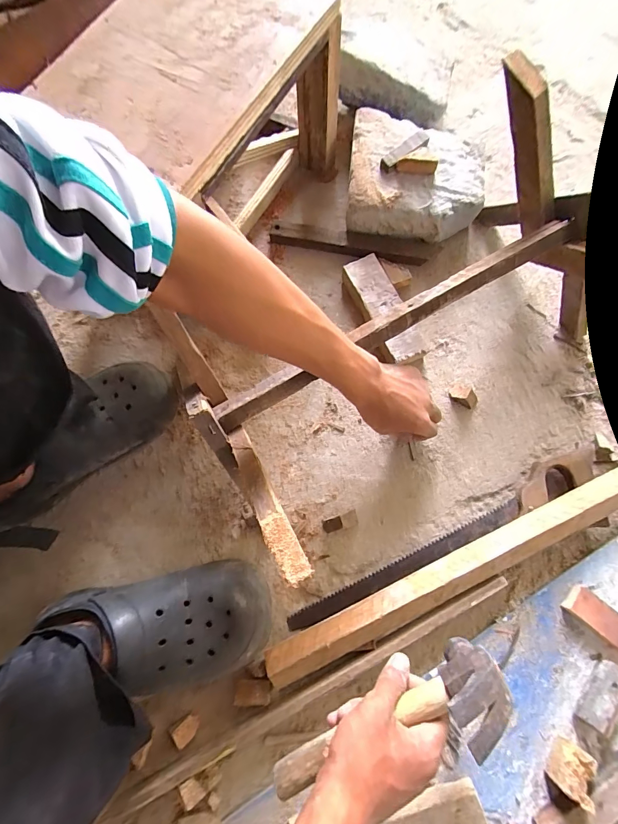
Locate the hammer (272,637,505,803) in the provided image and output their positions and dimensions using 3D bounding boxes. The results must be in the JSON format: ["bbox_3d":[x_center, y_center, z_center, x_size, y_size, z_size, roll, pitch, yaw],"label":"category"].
[{"bbox_3d":[0.066,0.267,0.314,0.210,0.096,0.035,-31,75,6],"label":"hammer"}]

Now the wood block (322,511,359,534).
[{"bbox_3d":[0.040,0.140,0.465,0.045,0.022,0.018,-18,74,-4],"label":"wood block"}]

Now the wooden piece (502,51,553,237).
[{"bbox_3d":[0.268,-0.318,0.446,0.029,0.046,0.185,-30,118,-7],"label":"wooden piece"}]

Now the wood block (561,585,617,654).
[{"bbox_3d":[0.345,0.246,0.424,0.098,0.023,0.038,36,78,11],"label":"wood block"}]

